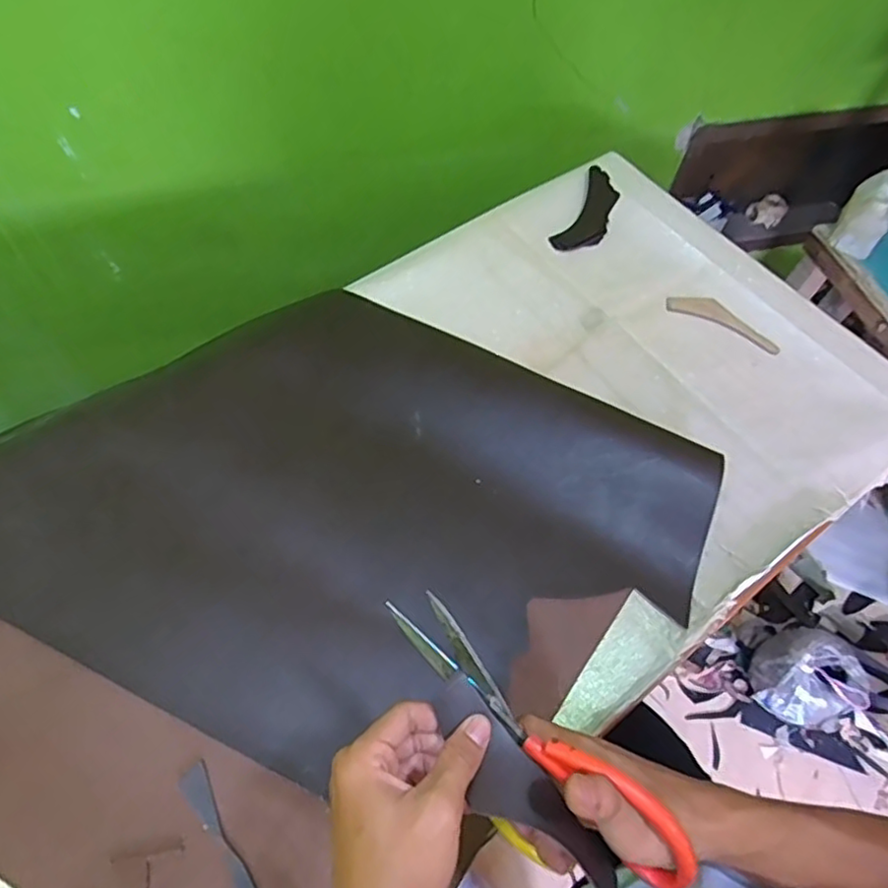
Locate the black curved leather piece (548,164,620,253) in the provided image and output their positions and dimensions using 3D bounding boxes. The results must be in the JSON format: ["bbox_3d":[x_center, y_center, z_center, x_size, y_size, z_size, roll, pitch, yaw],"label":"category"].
[{"bbox_3d":[0.216,-0.339,0.935,0.063,0.010,0.172,25,64,12],"label":"black curved leather piece"}]

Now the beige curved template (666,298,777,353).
[{"bbox_3d":[0.374,-0.166,0.851,0.151,0.011,0.046,31,62,13],"label":"beige curved template"}]

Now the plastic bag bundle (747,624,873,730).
[{"bbox_3d":[0.708,0.454,1.235,0.175,0.161,0.169,-7,59,-8],"label":"plastic bag bundle"}]

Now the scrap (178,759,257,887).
[{"bbox_3d":[-0.175,0.325,0.512,0.021,0.010,0.137,-30,66,-20],"label":"scrap"}]

